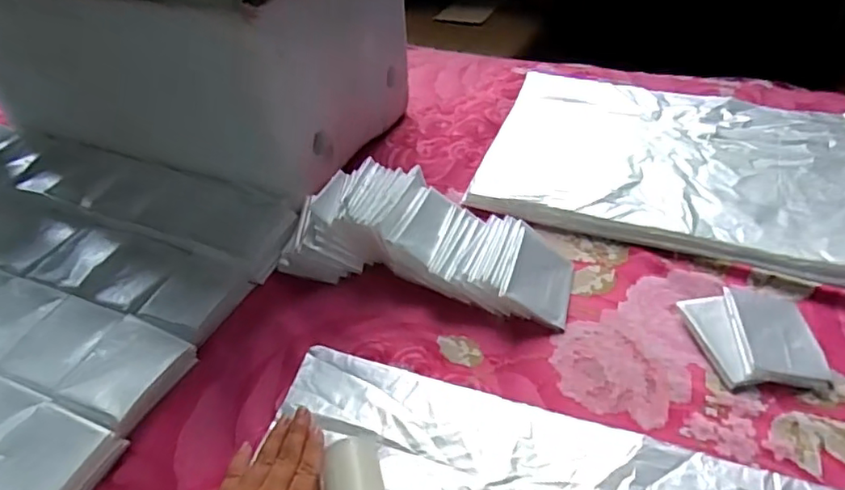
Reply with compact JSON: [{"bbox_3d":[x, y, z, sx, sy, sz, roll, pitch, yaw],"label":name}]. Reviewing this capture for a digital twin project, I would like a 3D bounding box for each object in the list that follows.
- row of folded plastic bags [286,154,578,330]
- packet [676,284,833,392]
[{"bbox_3d":[0.009,-0.012,0.582,0.277,0.053,0.132,9,42,15],"label":"row of folded plastic bags"},{"bbox_3d":[0.280,0.075,0.496,0.098,0.014,0.096,-8,42,0],"label":"packet"}]

